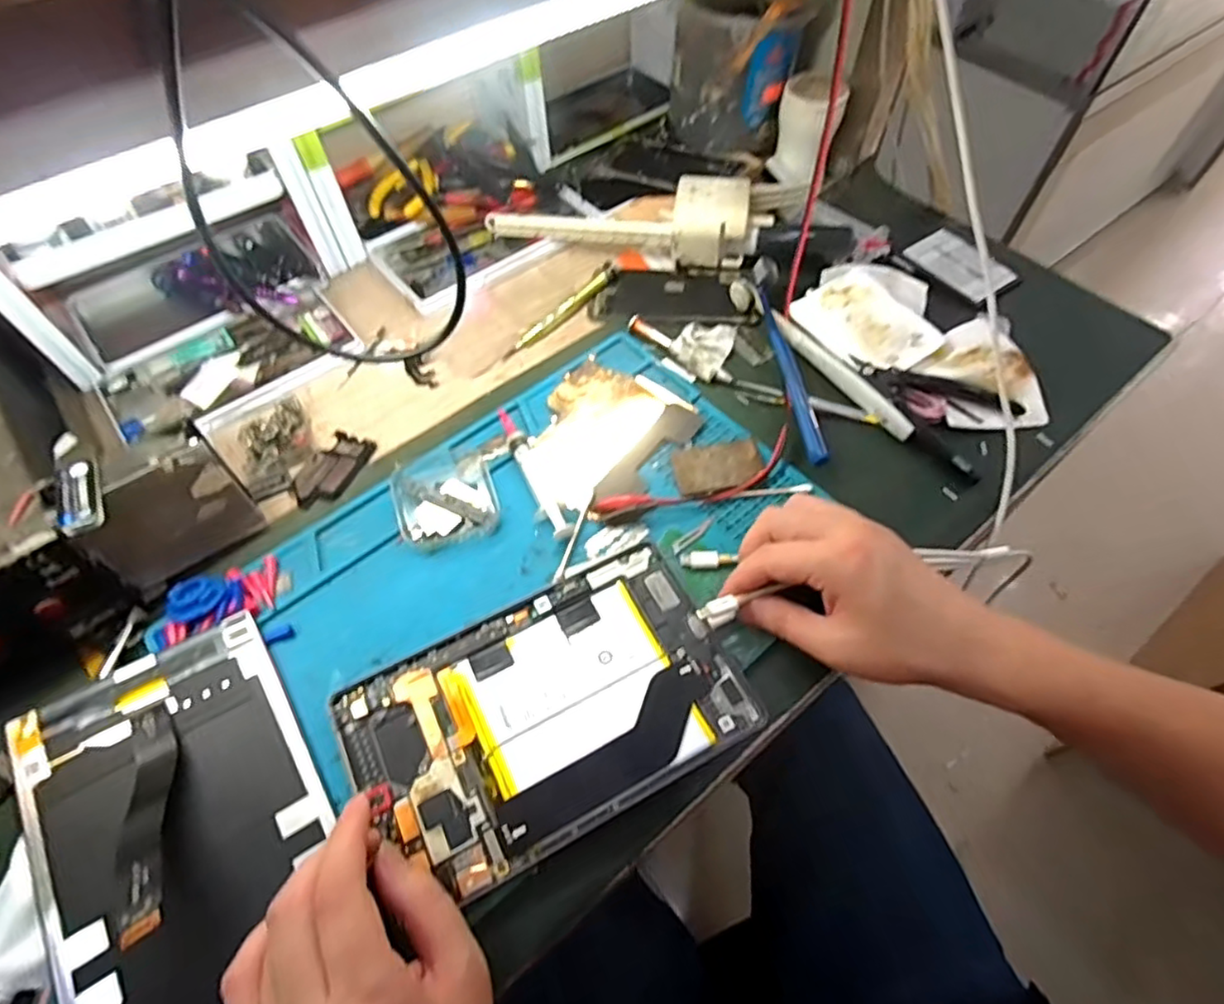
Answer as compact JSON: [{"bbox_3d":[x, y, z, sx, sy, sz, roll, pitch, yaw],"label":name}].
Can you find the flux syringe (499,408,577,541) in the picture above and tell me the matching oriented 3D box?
[{"bbox_3d":[-0.054,-0.019,0.434,0.018,0.014,0.103,-24,59,-13],"label":"flux syringe"}]

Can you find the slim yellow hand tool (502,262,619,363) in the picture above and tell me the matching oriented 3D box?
[{"bbox_3d":[-0.040,-0.154,0.525,0.014,0.015,0.123,37,65,23],"label":"slim yellow hand tool"}]

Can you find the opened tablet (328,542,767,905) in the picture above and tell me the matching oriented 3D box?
[{"bbox_3d":[-0.035,0.113,0.355,0.201,0.005,0.125,-25,59,-14],"label":"opened tablet"}]

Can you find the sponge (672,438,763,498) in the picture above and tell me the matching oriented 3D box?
[{"bbox_3d":[0.072,-0.024,0.440,0.059,0.006,0.036,-10,57,-5],"label":"sponge"}]

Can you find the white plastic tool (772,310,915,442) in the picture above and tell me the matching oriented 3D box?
[{"bbox_3d":[0.166,-0.096,0.476,0.016,0.011,0.140,-29,61,-16],"label":"white plastic tool"}]

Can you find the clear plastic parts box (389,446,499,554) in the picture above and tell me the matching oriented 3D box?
[{"bbox_3d":[-0.111,-0.005,0.429,0.063,0.016,0.071,-17,58,-9],"label":"clear plastic parts box"}]

